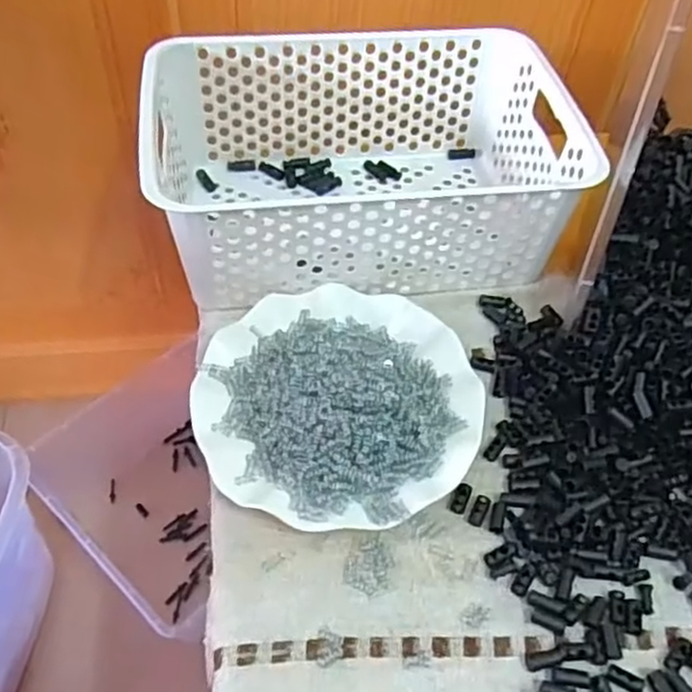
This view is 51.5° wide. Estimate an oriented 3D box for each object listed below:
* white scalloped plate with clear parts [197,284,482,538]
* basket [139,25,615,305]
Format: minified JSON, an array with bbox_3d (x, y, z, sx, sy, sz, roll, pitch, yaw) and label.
[{"bbox_3d":[-0.004,0.025,0.458,0.177,0.037,0.178,2,52,-3],"label":"white scalloped plate with clear parts"},{"bbox_3d":[0.010,-0.140,0.557,0.299,0.111,0.199,-6,53,-9],"label":"basket"}]

